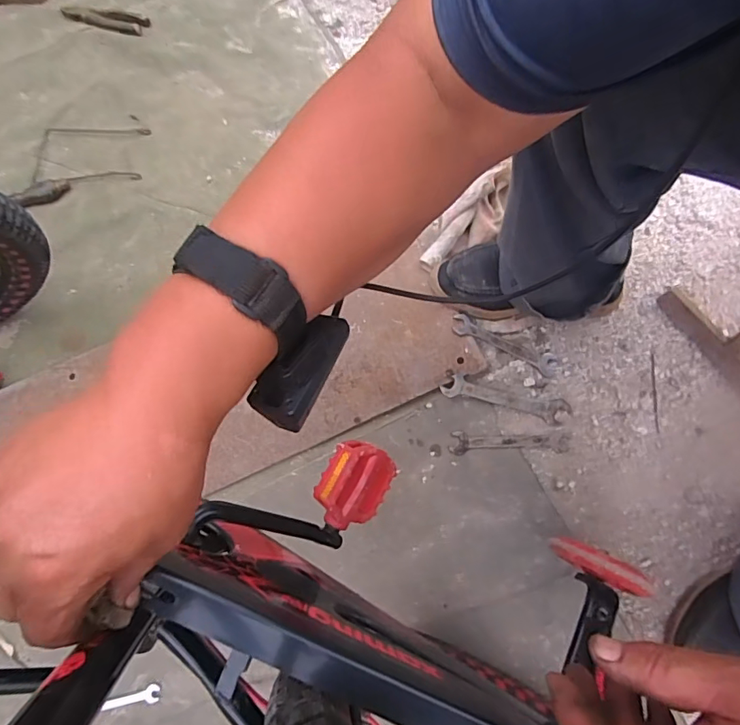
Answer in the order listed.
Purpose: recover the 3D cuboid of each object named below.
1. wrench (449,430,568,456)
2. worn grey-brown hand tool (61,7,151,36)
[{"bbox_3d":[0.185,0.106,0.652,0.153,0.004,0.029,-1,72,0],"label":"wrench"},{"bbox_3d":[-0.480,-0.614,0.880,0.161,0.014,0.050,11,73,4],"label":"worn grey-brown hand tool"}]

